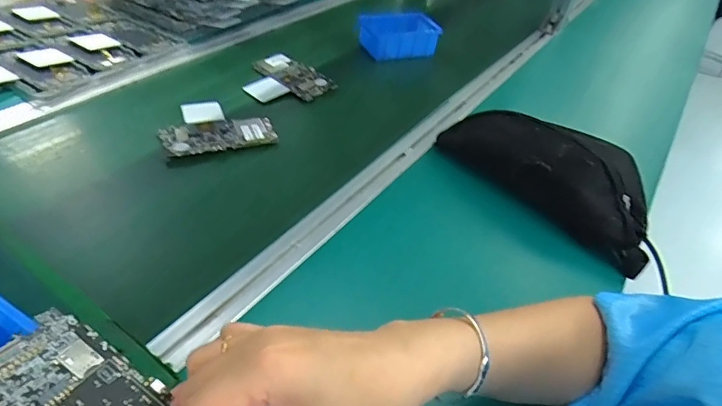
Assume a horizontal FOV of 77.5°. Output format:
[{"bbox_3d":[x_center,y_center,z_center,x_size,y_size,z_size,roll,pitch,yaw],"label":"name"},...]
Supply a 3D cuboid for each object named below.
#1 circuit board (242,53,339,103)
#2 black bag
[{"bbox_3d":[-0.135,-0.215,0.776,0.130,0.013,0.141,-27,52,-33],"label":"circuit board"},{"bbox_3d":[0.257,-0.053,0.588,0.146,0.086,0.299,-27,53,-33],"label":"black bag"}]

